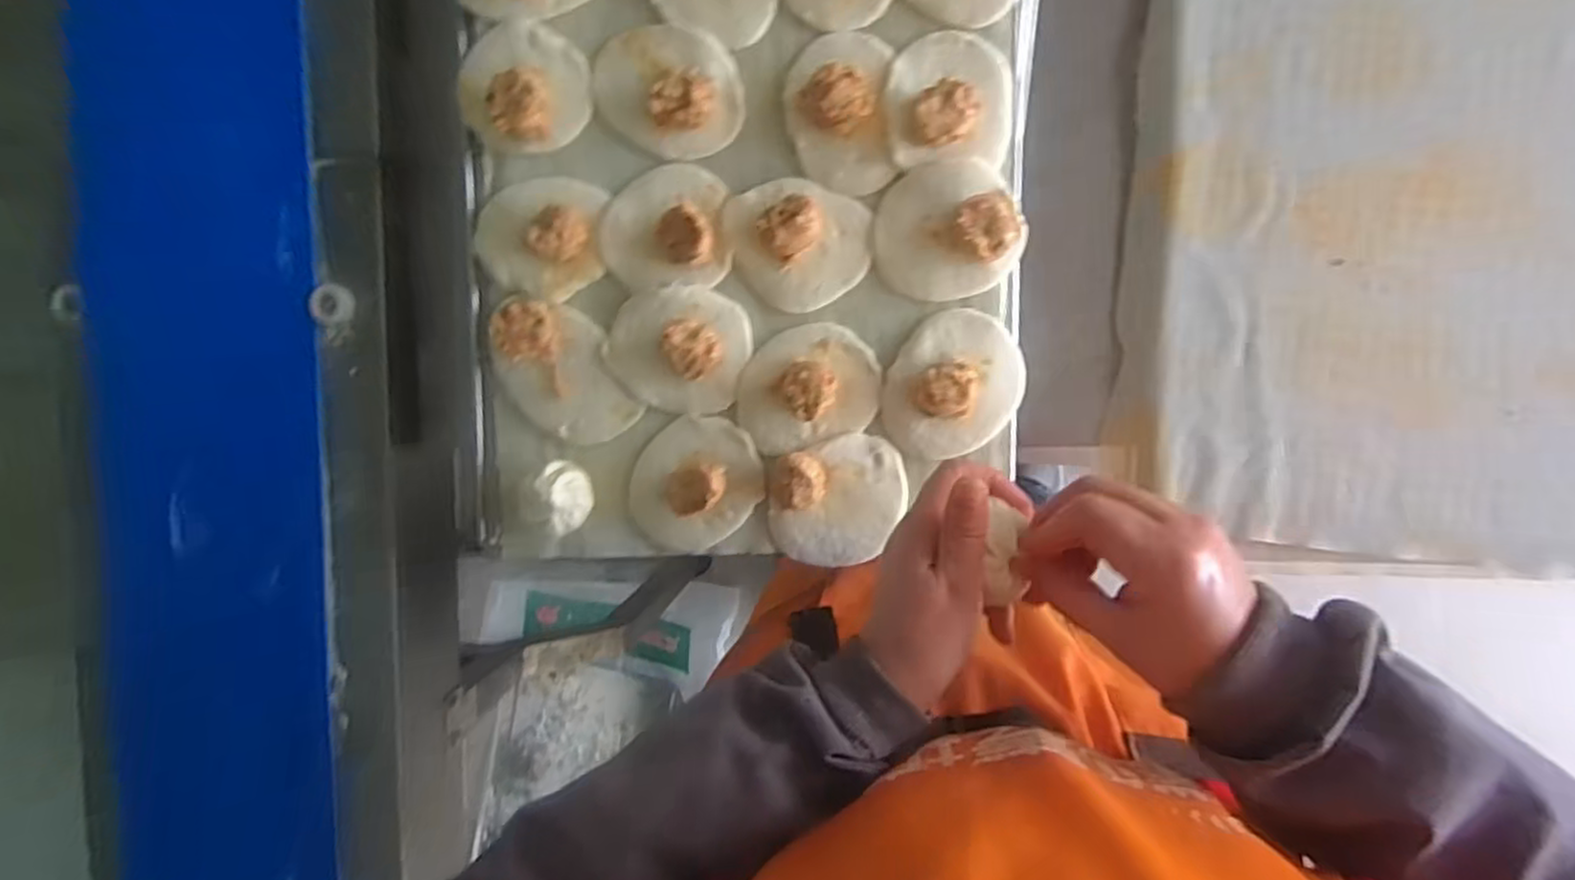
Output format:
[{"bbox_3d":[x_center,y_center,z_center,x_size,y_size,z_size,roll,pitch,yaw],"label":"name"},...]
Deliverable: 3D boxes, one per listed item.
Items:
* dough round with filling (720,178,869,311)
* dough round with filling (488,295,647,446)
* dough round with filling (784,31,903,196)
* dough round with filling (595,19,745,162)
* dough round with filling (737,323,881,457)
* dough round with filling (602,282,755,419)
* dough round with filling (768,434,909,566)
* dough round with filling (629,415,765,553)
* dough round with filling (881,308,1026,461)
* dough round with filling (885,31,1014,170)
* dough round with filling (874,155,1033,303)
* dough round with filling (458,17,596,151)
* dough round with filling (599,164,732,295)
[{"bbox_3d":[0.003,-0.137,0.518,0.103,0.035,0.084,26,96,2],"label":"dough round with filling"},{"bbox_3d":[-0.168,-0.048,0.545,0.082,0.035,0.112,-26,92,6],"label":"dough round with filling"},{"bbox_3d":[0.035,-0.222,0.509,0.071,0.028,0.105,-4,95,8],"label":"dough round with filling"},{"bbox_3d":[-0.084,-0.243,0.521,0.105,0.031,0.082,13,97,6],"label":"dough round with filling"},{"bbox_3d":[0.012,-0.036,0.526,0.101,0.031,0.082,-17,93,9],"label":"dough round with filling"},{"bbox_3d":[-0.080,-0.066,0.535,0.097,0.034,0.087,19,98,5],"label":"dough round with filling"},{"bbox_3d":[0.035,0.046,0.530,0.100,0.030,0.088,-17,93,9],"label":"dough round with filling"},{"bbox_3d":[-0.071,0.034,0.540,0.088,0.042,0.104,43,96,0],"label":"dough round with filling"},{"bbox_3d":[0.114,-0.036,0.516,0.087,0.034,0.104,30,99,3],"label":"dough round with filling"},{"bbox_3d":[0.108,-0.229,0.497,0.081,0.033,0.085,0,94,4],"label":"dough round with filling"},{"bbox_3d":[0.109,-0.142,0.508,0.097,0.033,0.088,-7,95,8],"label":"dough round with filling"},{"bbox_3d":[-0.188,-0.249,0.528,0.092,0.033,0.084,1,96,7],"label":"dough round with filling"},{"bbox_3d":[-0.088,-0.150,0.527,0.086,0.035,0.083,1,96,7],"label":"dough round with filling"}]

